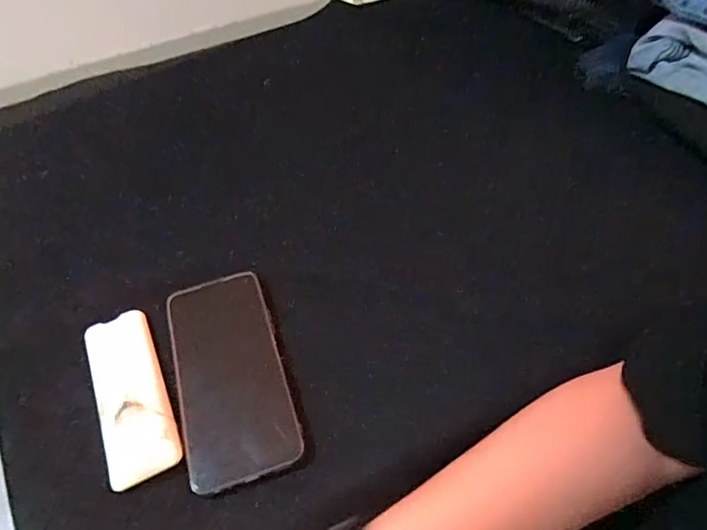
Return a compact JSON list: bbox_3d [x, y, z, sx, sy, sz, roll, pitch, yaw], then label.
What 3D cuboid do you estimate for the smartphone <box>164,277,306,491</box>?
[{"bbox_3d":[-0.094,0.078,0.362,0.077,0.016,0.161,-17,54,-10],"label":"smartphone"}]

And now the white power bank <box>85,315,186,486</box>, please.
[{"bbox_3d":[-0.163,0.089,0.348,0.048,0.018,0.129,-22,53,-17],"label":"white power bank"}]

